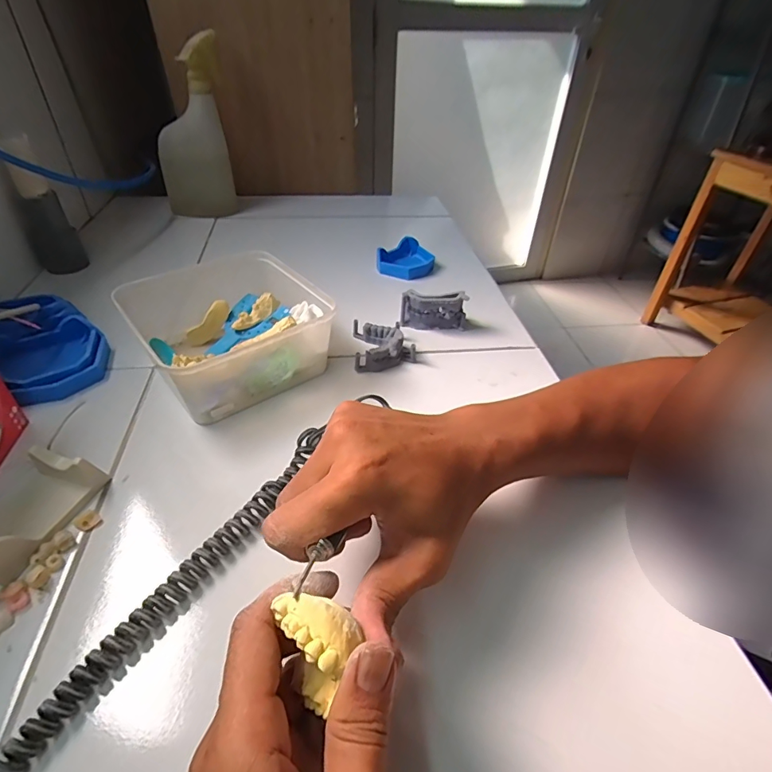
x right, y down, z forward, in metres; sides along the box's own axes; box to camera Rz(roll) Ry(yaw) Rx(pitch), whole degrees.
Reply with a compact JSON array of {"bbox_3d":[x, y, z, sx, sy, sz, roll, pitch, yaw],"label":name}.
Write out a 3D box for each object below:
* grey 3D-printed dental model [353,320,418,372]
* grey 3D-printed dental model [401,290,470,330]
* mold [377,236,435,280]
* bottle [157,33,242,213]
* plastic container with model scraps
[{"bbox_3d":[-0.001,-0.043,0.478,0.064,0.026,0.064,0,40,-3],"label":"grey 3D-printed dental model"},{"bbox_3d":[0.055,-0.084,0.514,0.072,0.044,0.014,-1,40,-3],"label":"grey 3D-printed dental model"},{"bbox_3d":[0.028,-0.174,0.633,0.068,0.031,0.077,31,48,30],"label":"mold"},{"bbox_3d":[-0.289,-0.373,0.682,0.111,0.225,0.050,-14,42,-18],"label":"bottle"},{"bbox_3d":[-0.143,-0.050,0.442,0.149,0.071,0.140,-27,48,-30],"label":"plastic container with model scraps"}]

